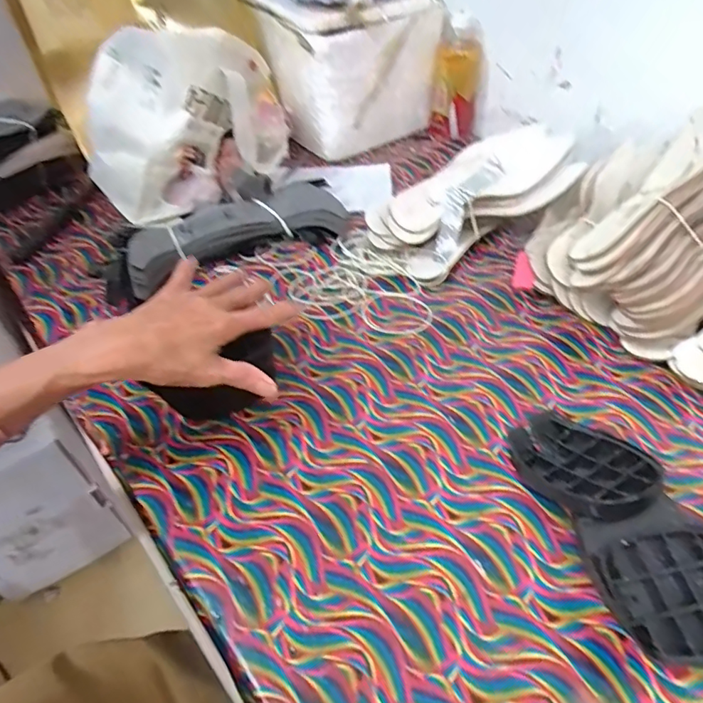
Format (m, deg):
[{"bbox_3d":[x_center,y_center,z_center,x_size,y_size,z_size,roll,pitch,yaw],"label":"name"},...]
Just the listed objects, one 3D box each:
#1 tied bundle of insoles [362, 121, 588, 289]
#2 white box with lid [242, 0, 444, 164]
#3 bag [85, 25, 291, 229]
[{"bbox_3d":[0.167,-0.205,0.681,0.287,0.078,0.137,-34,54,-11],"label":"tied bundle of insoles"},{"bbox_3d":[-0.023,-0.527,0.880,0.254,0.238,0.298,-21,50,-17],"label":"white box with lid"},{"bbox_3d":[-0.227,-0.322,0.707,0.271,0.203,0.186,-11,48,-9],"label":"bag"}]

